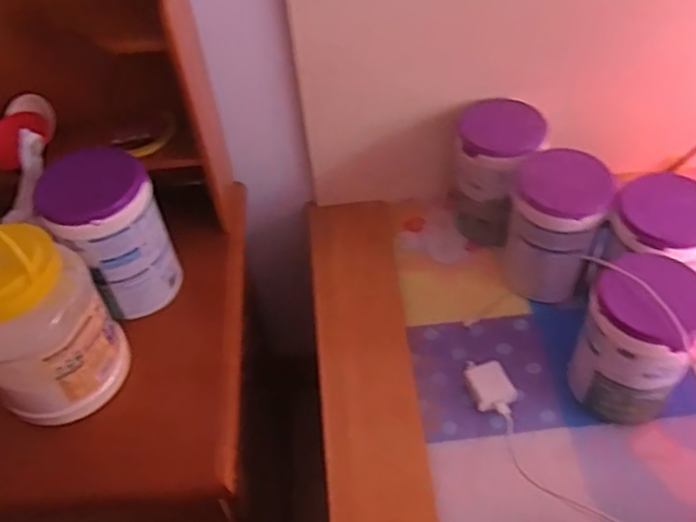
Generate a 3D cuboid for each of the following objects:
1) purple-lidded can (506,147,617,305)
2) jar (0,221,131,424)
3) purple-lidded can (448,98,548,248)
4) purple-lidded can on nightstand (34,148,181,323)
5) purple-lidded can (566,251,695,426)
[{"bbox_3d":[0.285,-0.041,0.949,0.118,0.210,0.118,-3,49,3],"label":"purple-lidded can"},{"bbox_3d":[-0.349,0.071,0.755,0.153,0.228,0.121,-34,54,-22],"label":"jar"},{"bbox_3d":[0.216,-0.121,1.017,0.121,0.220,0.128,-3,49,3],"label":"purple-lidded can"},{"bbox_3d":[-0.305,-0.034,0.862,0.122,0.197,0.115,-3,49,3],"label":"purple-lidded can on nightstand"},{"bbox_3d":[0.353,0.096,0.823,0.123,0.208,0.116,-3,49,3],"label":"purple-lidded can"}]

